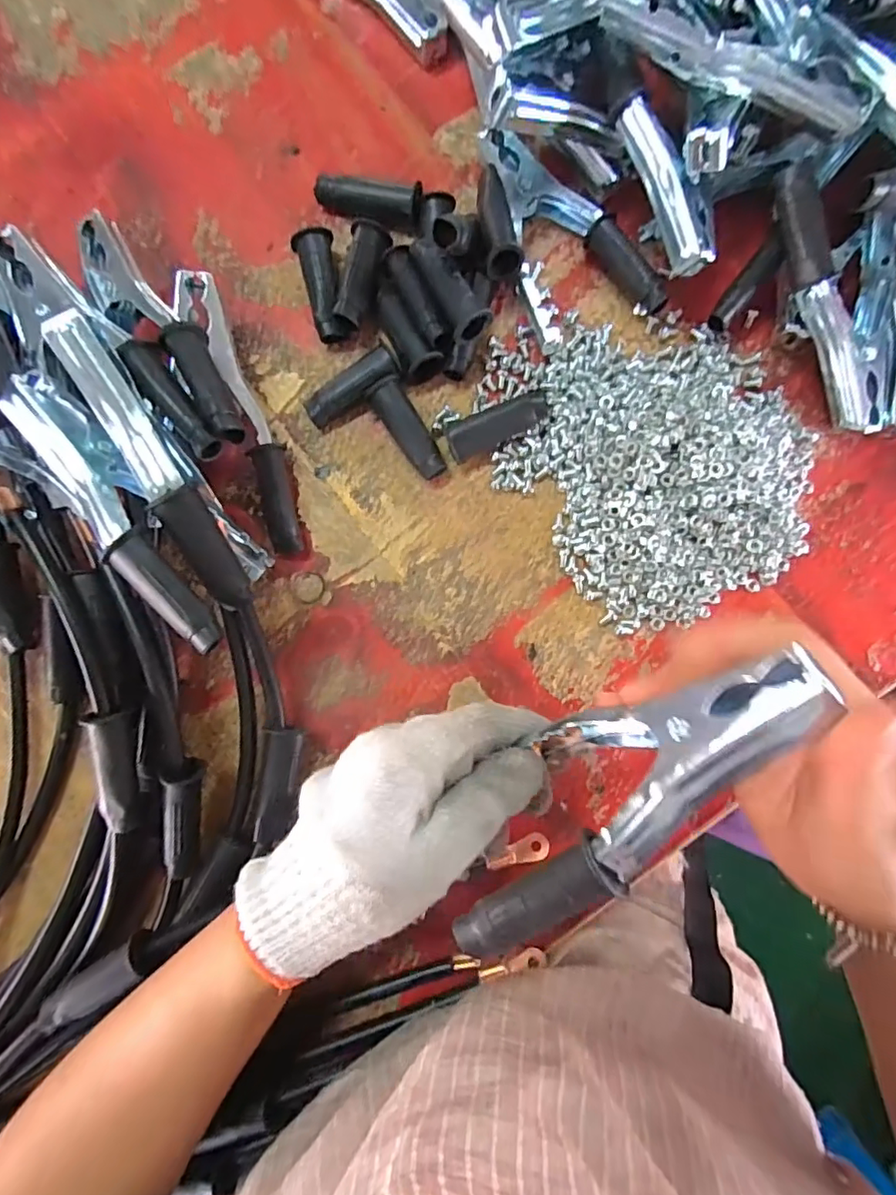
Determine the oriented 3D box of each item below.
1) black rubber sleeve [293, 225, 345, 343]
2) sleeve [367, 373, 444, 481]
[{"bbox_3d":[-0.075,-0.186,0.339,0.022,0.018,0.062,-13,87,-2],"label":"black rubber sleeve"},{"bbox_3d":[-0.024,-0.099,0.333,0.020,0.019,0.062,-30,87,-3],"label":"sleeve"}]

